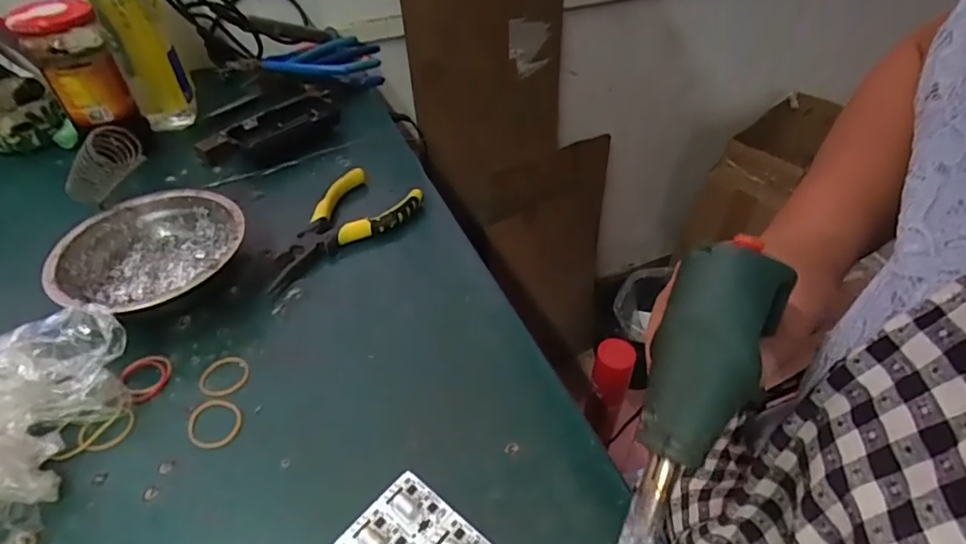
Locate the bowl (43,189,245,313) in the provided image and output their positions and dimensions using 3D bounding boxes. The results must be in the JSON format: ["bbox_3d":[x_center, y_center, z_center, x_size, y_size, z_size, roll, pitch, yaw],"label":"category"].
[{"bbox_3d":[-0.238,-0.006,0.386,0.128,0.043,0.115,-21,47,-21],"label":"bowl"}]

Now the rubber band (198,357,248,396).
[{"bbox_3d":[-0.168,0.067,0.341,0.029,0.004,0.030,0,43,0],"label":"rubber band"}]

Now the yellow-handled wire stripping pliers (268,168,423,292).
[{"bbox_3d":[-0.120,-0.036,0.433,0.075,0.022,0.136,25,49,24],"label":"yellow-handled wire stripping pliers"}]

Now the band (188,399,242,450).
[{"bbox_3d":[-0.162,0.090,0.317,0.030,0.004,0.034,-15,46,-16],"label":"band"}]

